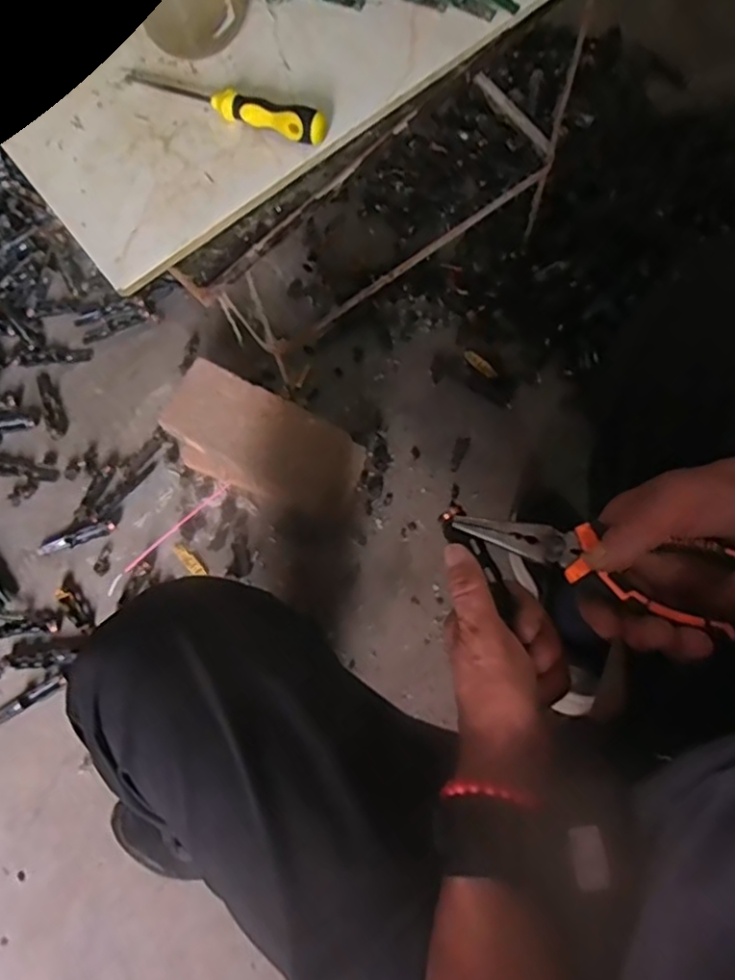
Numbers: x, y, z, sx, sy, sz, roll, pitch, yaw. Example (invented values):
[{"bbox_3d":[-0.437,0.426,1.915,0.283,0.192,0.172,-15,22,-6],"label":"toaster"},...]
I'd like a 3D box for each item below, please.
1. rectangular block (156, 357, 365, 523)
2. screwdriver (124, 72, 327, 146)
[{"bbox_3d":[-0.128,-0.056,0.818,0.244,0.096,0.116,24,75,9],"label":"rectangular block"},{"bbox_3d":[-0.099,-0.268,0.442,0.155,0.023,0.023,22,76,10],"label":"screwdriver"}]

